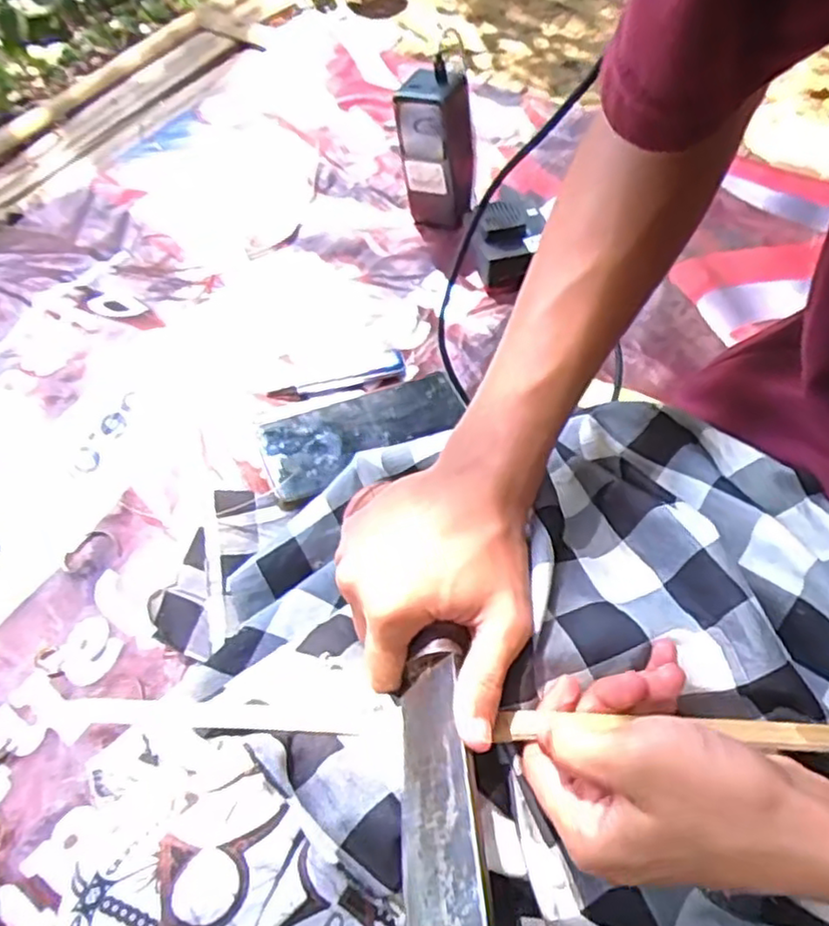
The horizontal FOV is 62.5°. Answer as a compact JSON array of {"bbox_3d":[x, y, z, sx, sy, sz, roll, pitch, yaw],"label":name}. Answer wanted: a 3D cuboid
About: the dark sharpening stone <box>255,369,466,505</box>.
[{"bbox_3d":[-0.039,-0.028,0.529,0.159,0.019,0.074,-25,60,-13],"label":"dark sharpening stone"}]

